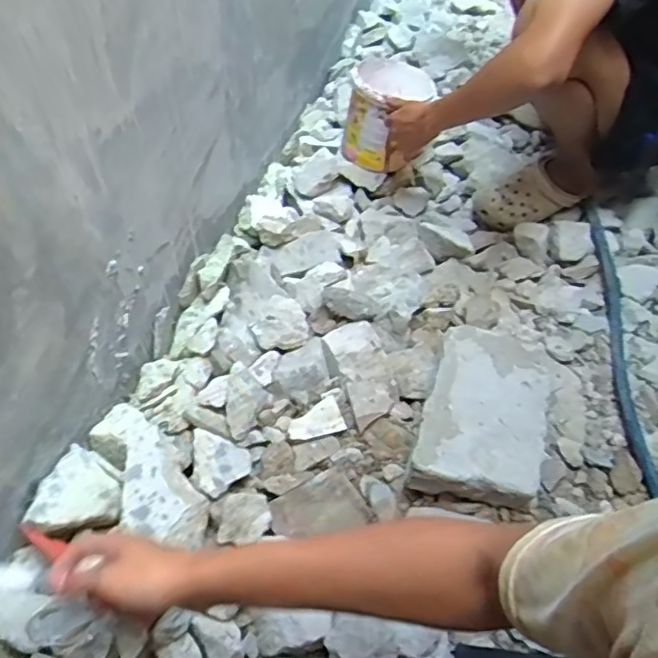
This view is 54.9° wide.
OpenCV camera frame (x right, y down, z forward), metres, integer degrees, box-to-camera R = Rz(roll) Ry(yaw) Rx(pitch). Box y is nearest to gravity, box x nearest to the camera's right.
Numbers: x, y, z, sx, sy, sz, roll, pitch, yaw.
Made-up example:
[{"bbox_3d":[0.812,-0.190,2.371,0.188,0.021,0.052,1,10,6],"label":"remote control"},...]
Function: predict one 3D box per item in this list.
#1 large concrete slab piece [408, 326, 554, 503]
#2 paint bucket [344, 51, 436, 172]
[{"bbox_3d":[0.217,0.119,0.871,0.158,0.091,0.254,14,52,12],"label":"large concrete slab piece"},{"bbox_3d":[0.108,-0.424,1.255,0.159,0.172,0.159,4,53,-5],"label":"paint bucket"}]

